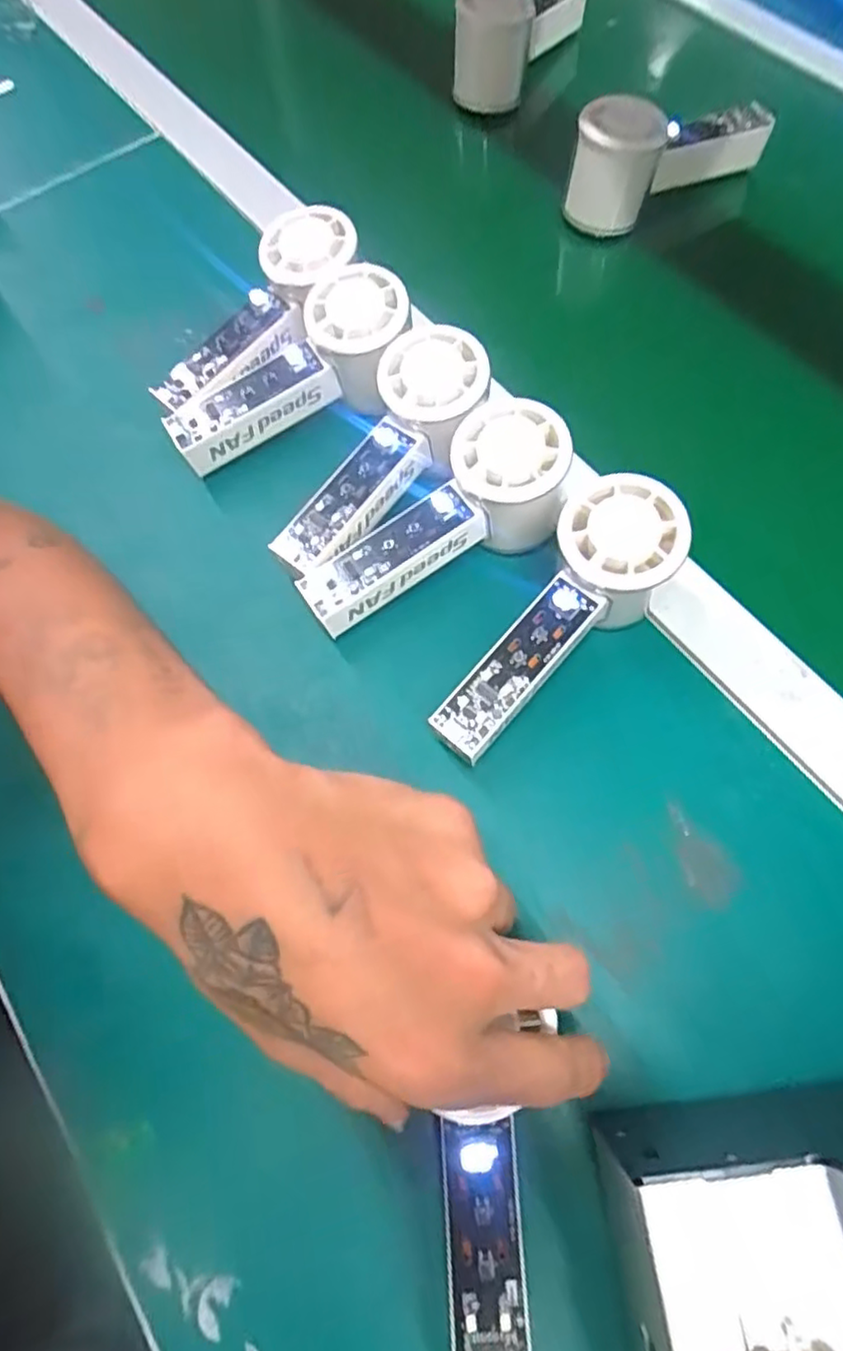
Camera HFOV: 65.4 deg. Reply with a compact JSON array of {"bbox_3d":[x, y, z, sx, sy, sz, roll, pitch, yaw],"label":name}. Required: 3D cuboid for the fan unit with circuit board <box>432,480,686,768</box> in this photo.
[{"bbox_3d":[0.064,-0.024,0.315,0.055,0.052,0.152,40,87,18],"label":"fan unit with circuit board"}]

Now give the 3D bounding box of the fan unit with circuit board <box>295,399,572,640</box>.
[{"bbox_3d":[0.011,-0.073,0.338,0.151,0.057,0.056,-34,68,3],"label":"fan unit with circuit board"}]

